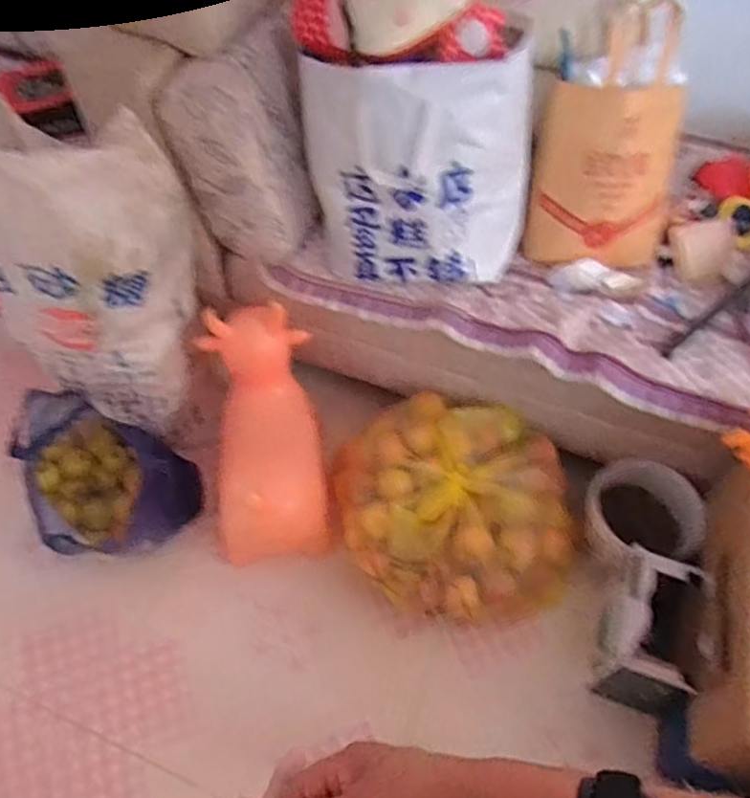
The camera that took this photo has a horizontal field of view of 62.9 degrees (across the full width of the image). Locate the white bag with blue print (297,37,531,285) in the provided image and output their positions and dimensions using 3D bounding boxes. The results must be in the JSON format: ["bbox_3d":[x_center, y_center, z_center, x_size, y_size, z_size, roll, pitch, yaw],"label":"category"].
[{"bbox_3d":[0.088,-0.415,1.130,0.453,0.379,0.195,-1,56,-2],"label":"white bag with blue print"}]

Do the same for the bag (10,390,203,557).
[{"bbox_3d":[-0.563,0.169,1.296,0.326,0.251,0.337,-30,62,-20],"label":"bag"}]

